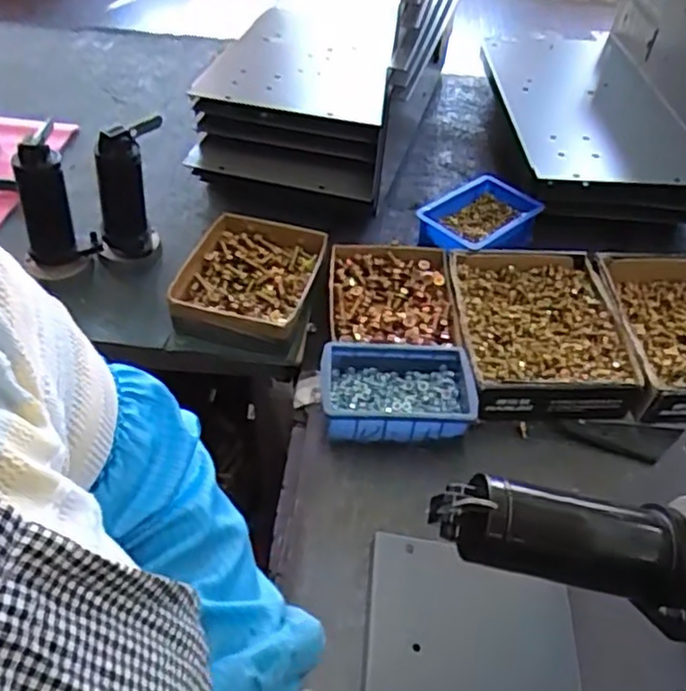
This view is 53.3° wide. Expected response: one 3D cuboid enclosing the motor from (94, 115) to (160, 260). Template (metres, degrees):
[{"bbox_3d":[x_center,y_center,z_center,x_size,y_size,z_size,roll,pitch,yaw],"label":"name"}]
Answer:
[{"bbox_3d":[-0.251,-0.181,0.806,0.060,0.166,0.065,13,28,9],"label":"motor"}]

